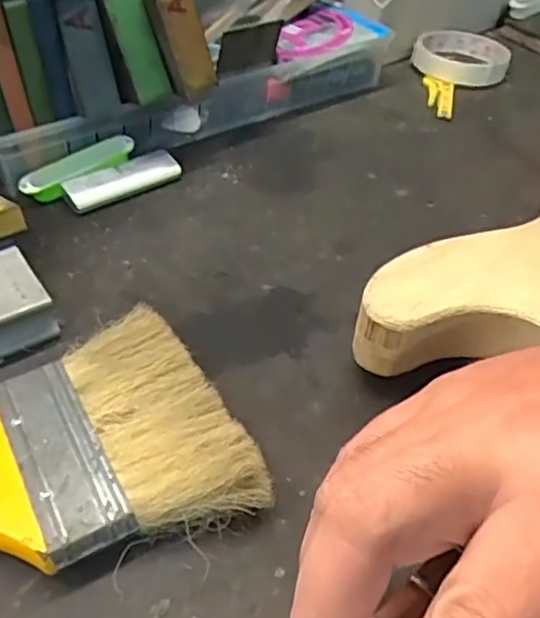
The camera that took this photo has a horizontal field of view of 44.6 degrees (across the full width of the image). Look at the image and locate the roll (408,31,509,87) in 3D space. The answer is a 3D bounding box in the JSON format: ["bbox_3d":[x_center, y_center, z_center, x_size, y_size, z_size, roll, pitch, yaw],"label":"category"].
[{"bbox_3d":[0.179,-0.235,0.621,0.086,0.022,0.086,2,45,-2],"label":"roll"}]

